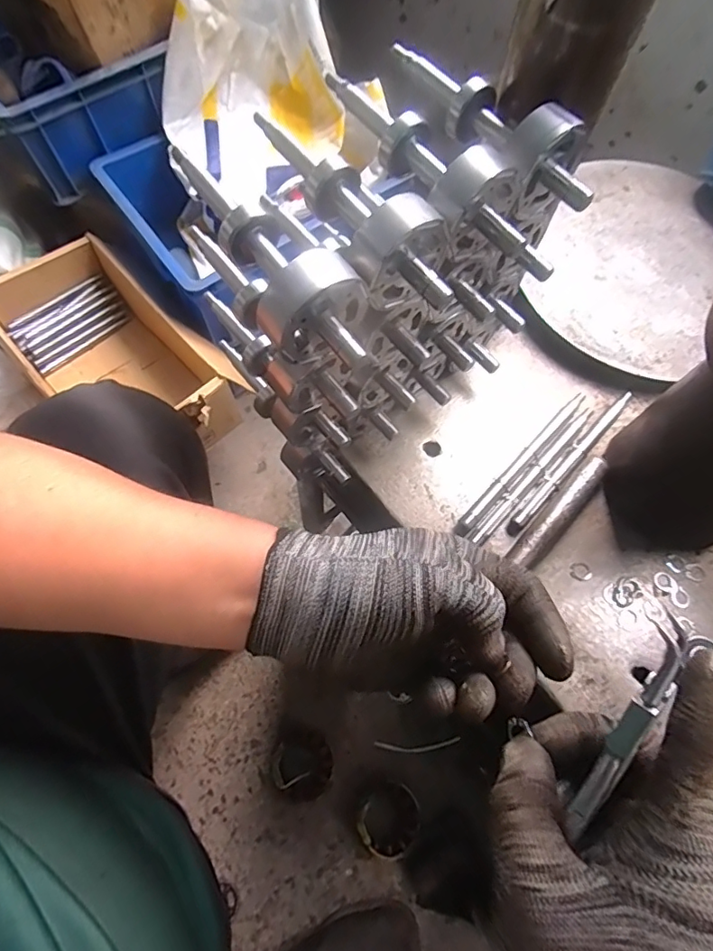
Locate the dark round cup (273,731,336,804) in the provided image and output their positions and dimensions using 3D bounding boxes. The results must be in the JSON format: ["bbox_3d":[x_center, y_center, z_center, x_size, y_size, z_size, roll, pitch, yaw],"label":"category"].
[{"bbox_3d":[-0.070,0.398,0.709,0.080,0.046,0.079,1,68,-3],"label":"dark round cup"}]

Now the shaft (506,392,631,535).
[{"bbox_3d":[0.180,-0.012,0.429,0.012,0.013,0.167,42,72,13],"label":"shaft"}]

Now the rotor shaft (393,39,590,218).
[{"bbox_3d":[0.079,-0.211,0.296,0.046,0.040,0.158,-24,71,-12],"label":"rotor shaft"}]

